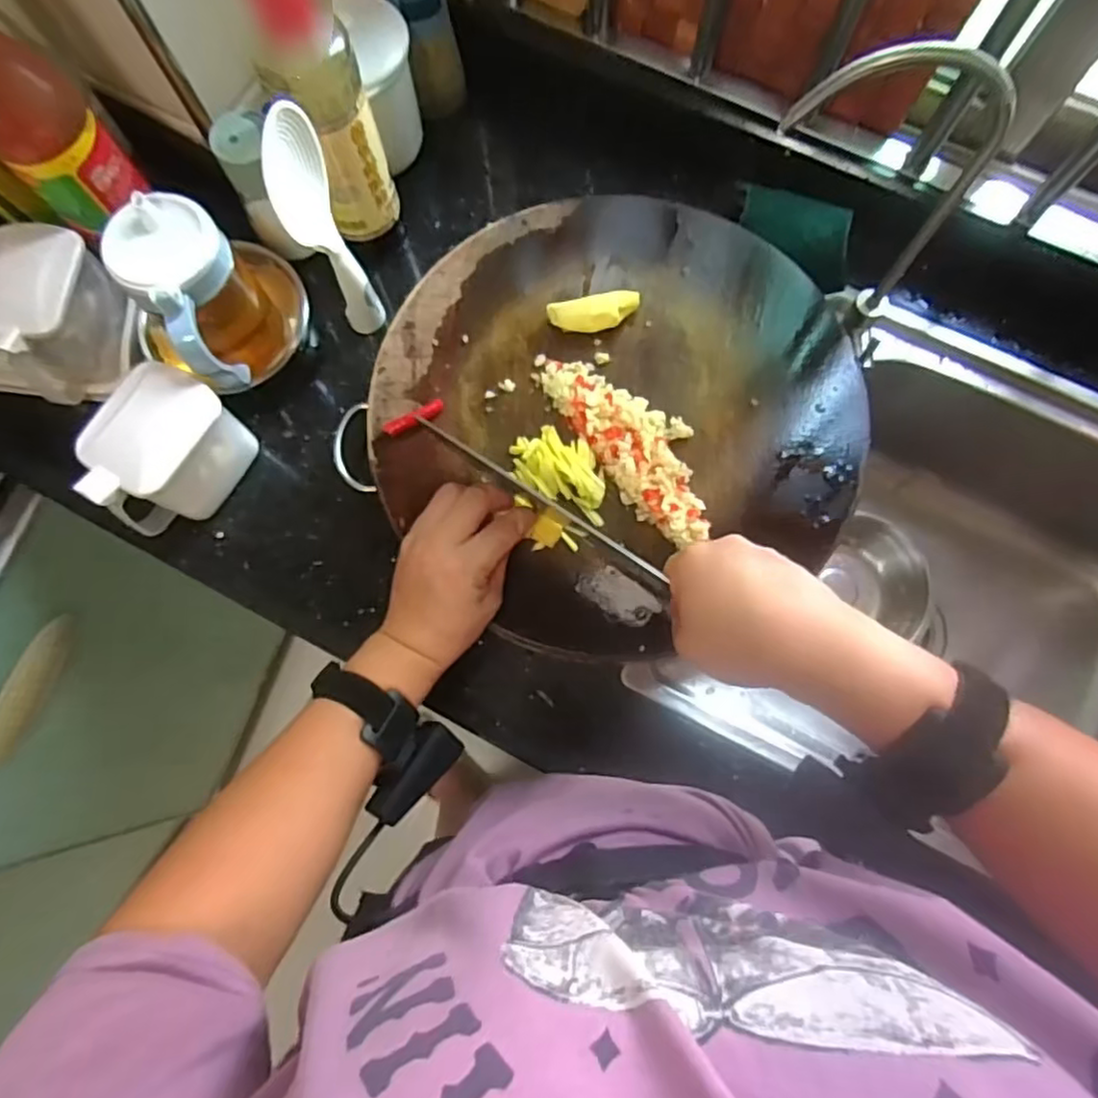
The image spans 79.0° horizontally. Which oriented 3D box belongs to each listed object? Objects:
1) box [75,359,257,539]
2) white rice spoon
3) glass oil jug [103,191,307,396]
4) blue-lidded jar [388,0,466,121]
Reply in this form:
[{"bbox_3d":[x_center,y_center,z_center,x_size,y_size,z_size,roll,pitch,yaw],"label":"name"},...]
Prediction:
[{"bbox_3d":[-0.290,-0.069,0.507,0.066,0.094,0.111,32,79,7],"label":"box"},{"bbox_3d":[-0.163,-0.231,0.487,0.035,0.191,0.051,-15,77,-3],"label":"white rice spoon"},{"bbox_3d":[-0.248,-0.193,0.511,0.101,0.131,0.123,-30,79,-6],"label":"glass oil jug"},{"bbox_3d":[-0.106,-0.440,0.579,0.050,0.103,0.048,0,77,0],"label":"blue-lidded jar"}]

